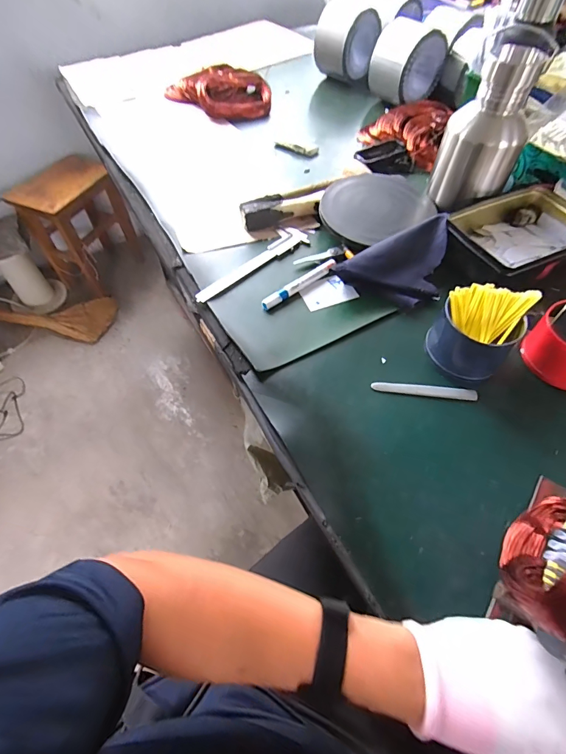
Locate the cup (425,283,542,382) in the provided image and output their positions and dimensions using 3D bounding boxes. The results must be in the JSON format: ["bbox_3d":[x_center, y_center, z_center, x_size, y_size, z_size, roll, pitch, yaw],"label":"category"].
[{"bbox_3d":[0.248,-0.062,0.494,0.093,0.084,0.092,0,55,1],"label":"cup"}]

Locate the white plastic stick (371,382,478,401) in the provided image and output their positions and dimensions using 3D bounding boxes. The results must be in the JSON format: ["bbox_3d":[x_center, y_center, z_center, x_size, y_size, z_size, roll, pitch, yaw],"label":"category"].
[{"bbox_3d":[0.180,0.016,0.495,0.129,0.005,0.018,5,56,4],"label":"white plastic stick"}]

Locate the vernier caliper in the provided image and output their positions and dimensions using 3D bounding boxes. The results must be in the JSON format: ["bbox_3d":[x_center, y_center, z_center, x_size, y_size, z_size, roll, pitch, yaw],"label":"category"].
[{"bbox_3d":[-0.047,-0.186,0.625,0.059,0.009,0.232,35,63,22],"label":"vernier caliper"}]

